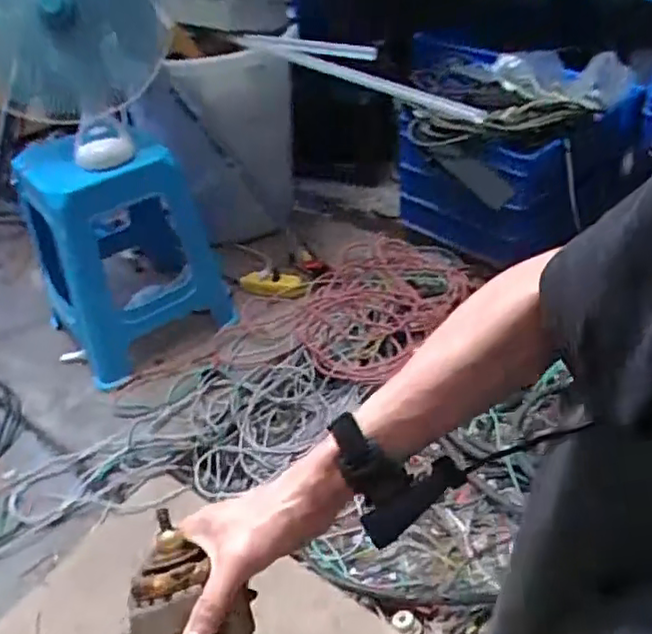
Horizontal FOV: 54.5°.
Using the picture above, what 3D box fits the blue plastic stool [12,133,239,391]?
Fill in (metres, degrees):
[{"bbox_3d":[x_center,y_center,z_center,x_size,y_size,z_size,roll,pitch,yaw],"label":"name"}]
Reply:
[{"bbox_3d":[-0.501,-0.205,1.506,0.379,0.473,0.436,-28,45,-26],"label":"blue plastic stool"}]

